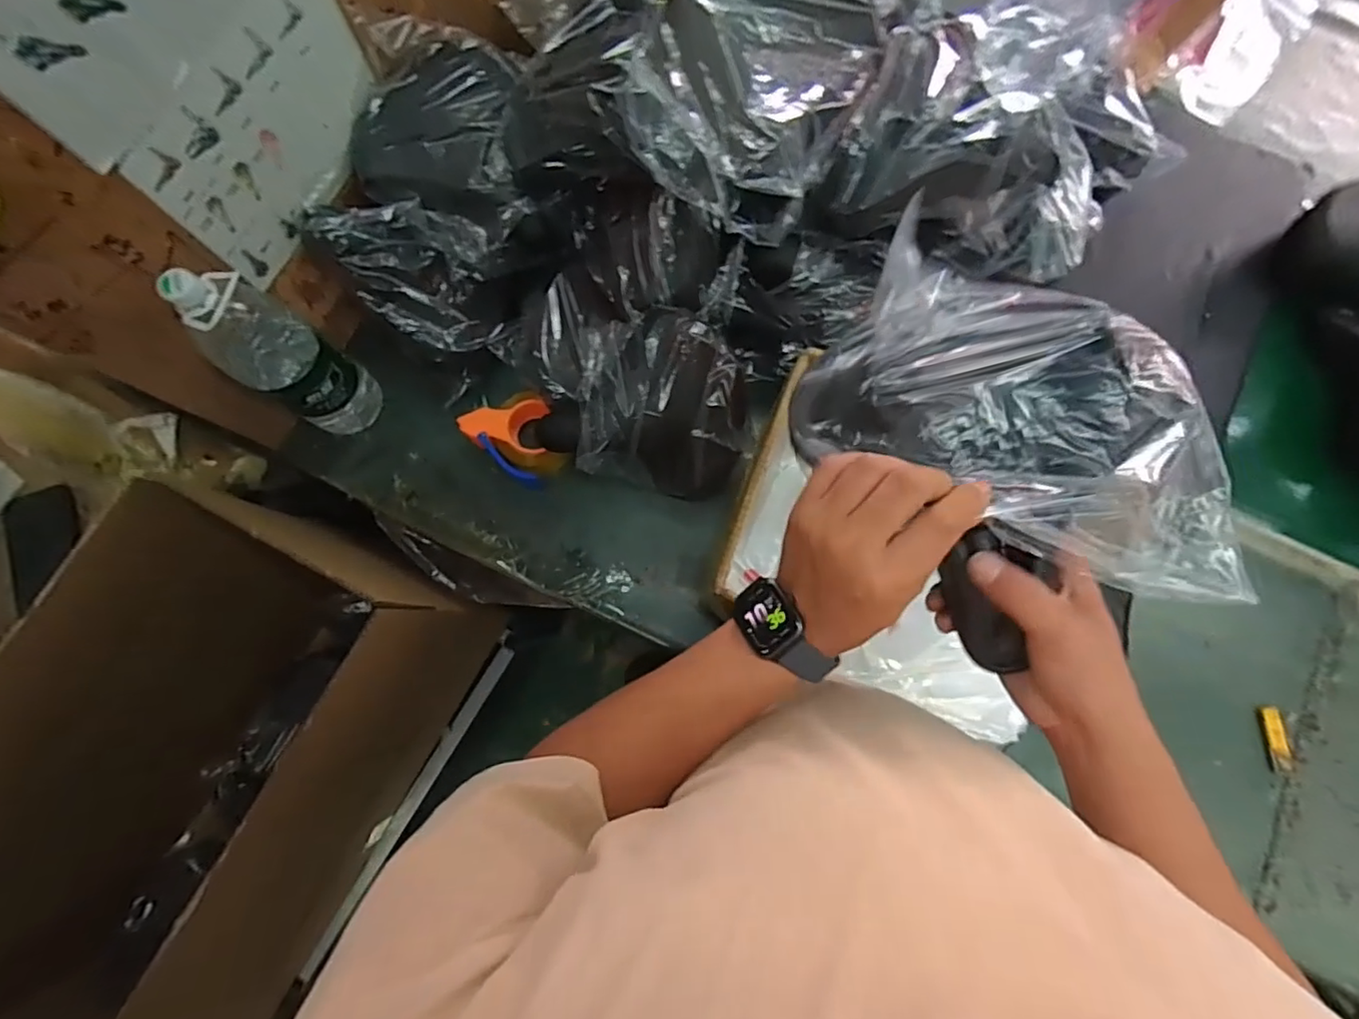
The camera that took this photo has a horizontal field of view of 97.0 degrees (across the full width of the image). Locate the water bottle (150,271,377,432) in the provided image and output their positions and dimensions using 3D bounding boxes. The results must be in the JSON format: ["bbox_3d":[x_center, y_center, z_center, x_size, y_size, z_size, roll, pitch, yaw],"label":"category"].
[{"bbox_3d":[-0.465,-0.178,0.717,0.077,0.326,0.094,15,80,2],"label":"water bottle"}]

